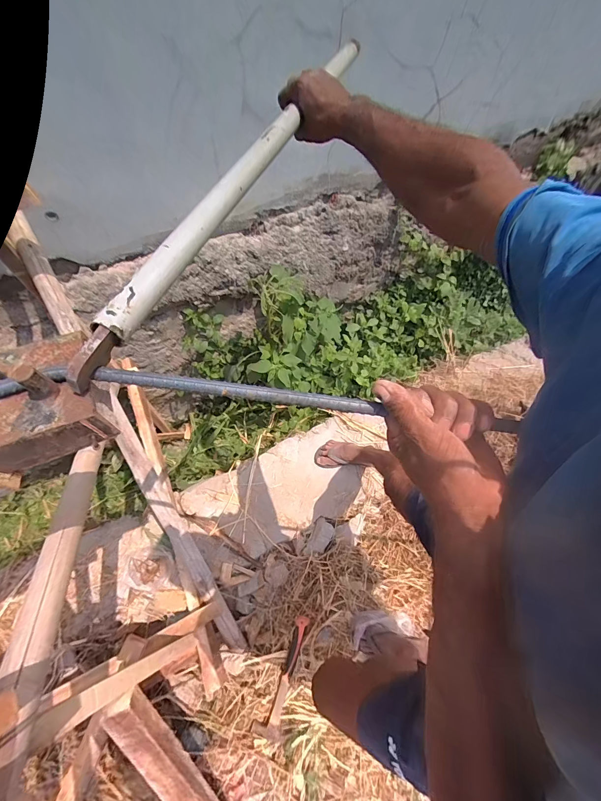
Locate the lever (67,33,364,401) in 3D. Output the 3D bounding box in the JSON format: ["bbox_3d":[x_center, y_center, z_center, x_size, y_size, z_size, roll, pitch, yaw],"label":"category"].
[{"bbox_3d":[-0.042,-0.340,0.434,0.035,0.044,0.789,20,62,6],"label":"lever"}]

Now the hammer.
[{"bbox_3d":[-0.048,0.837,0.982,0.089,0.030,0.332,18,79,5],"label":"hammer"}]

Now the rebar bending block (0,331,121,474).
[{"bbox_3d":[-0.240,-0.005,0.287,0.108,0.079,0.107,-27,67,-15],"label":"rebar bending block"}]

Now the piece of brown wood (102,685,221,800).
[{"bbox_3d":[-0.193,0.994,0.736,0.080,0.055,0.918,-24,105,-13],"label":"piece of brown wood"}]

